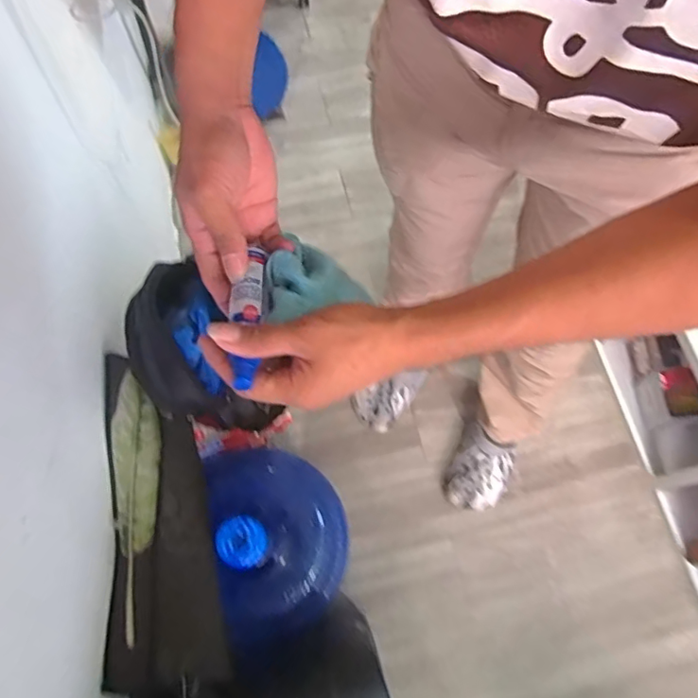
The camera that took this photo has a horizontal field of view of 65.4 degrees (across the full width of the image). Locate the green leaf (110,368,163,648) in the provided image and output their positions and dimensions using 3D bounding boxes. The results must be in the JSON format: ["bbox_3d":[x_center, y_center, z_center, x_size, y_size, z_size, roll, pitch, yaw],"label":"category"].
[{"bbox_3d":[-0.262,0.178,0.670,0.058,0.031,0.306,-10,69,-3],"label":"green leaf"}]

